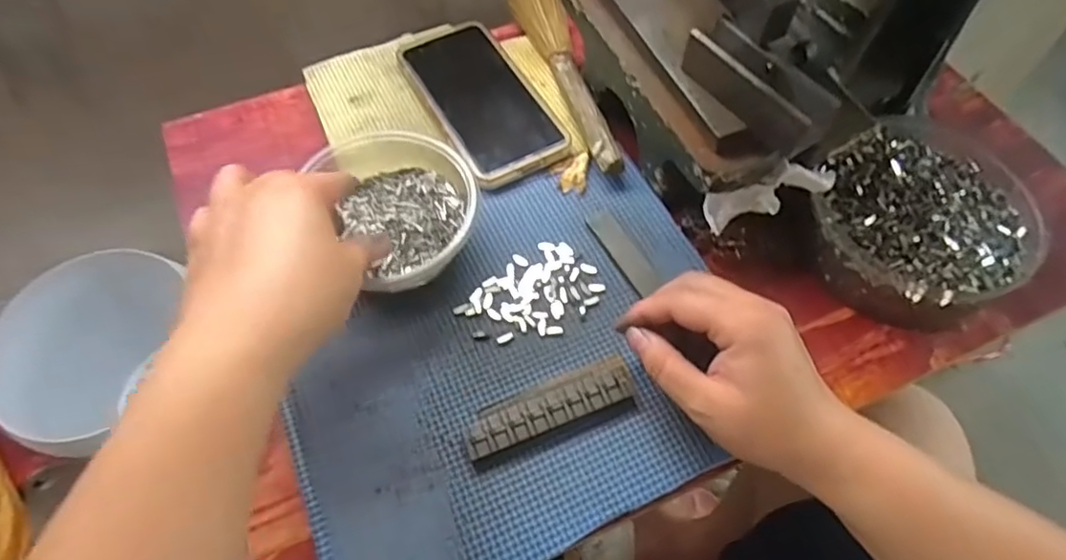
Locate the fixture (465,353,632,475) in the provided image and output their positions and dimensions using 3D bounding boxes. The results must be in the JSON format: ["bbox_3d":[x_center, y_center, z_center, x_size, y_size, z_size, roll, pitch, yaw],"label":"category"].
[{"bbox_3d":[0.010,0.073,0.354,0.098,0.012,0.034,-20,62,-12],"label":"fixture"}]

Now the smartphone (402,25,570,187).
[{"bbox_3d":[-0.039,-0.139,0.471,0.078,0.010,0.159,-24,63,-14],"label":"smartphone"}]

